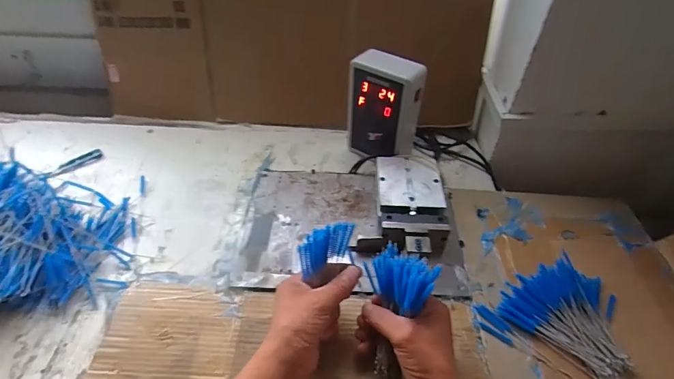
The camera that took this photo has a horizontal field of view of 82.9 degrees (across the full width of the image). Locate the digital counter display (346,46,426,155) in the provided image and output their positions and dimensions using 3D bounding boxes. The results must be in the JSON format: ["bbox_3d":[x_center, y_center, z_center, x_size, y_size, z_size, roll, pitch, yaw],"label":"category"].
[{"bbox_3d":[0.079,-0.132,0.649,0.113,0.187,0.057,28,50,26],"label":"digital counter display"}]

